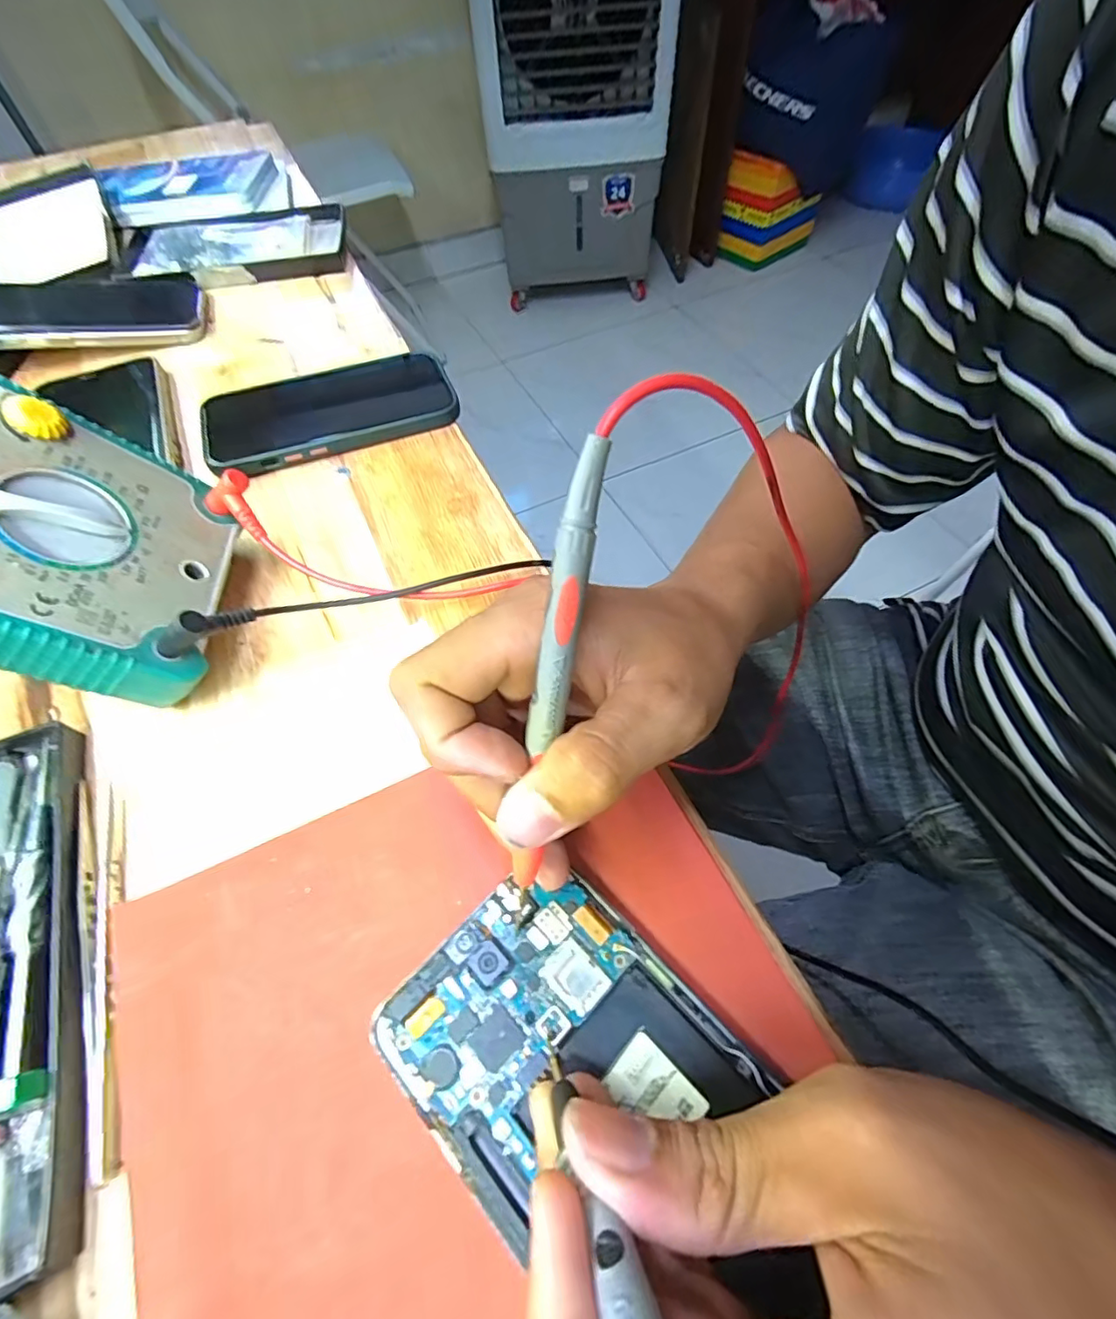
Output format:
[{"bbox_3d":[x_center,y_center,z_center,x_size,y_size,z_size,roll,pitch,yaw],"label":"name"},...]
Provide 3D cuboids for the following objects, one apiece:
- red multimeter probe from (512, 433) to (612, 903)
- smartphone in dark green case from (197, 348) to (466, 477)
[{"bbox_3d":[-0.002,0.012,0.159,0.009,0.141,0.009,12,23,8],"label":"red multimeter probe"},{"bbox_3d":[-0.140,-0.155,0.344,0.145,0.017,0.074,-19,60,-9],"label":"smartphone in dark green case"}]

